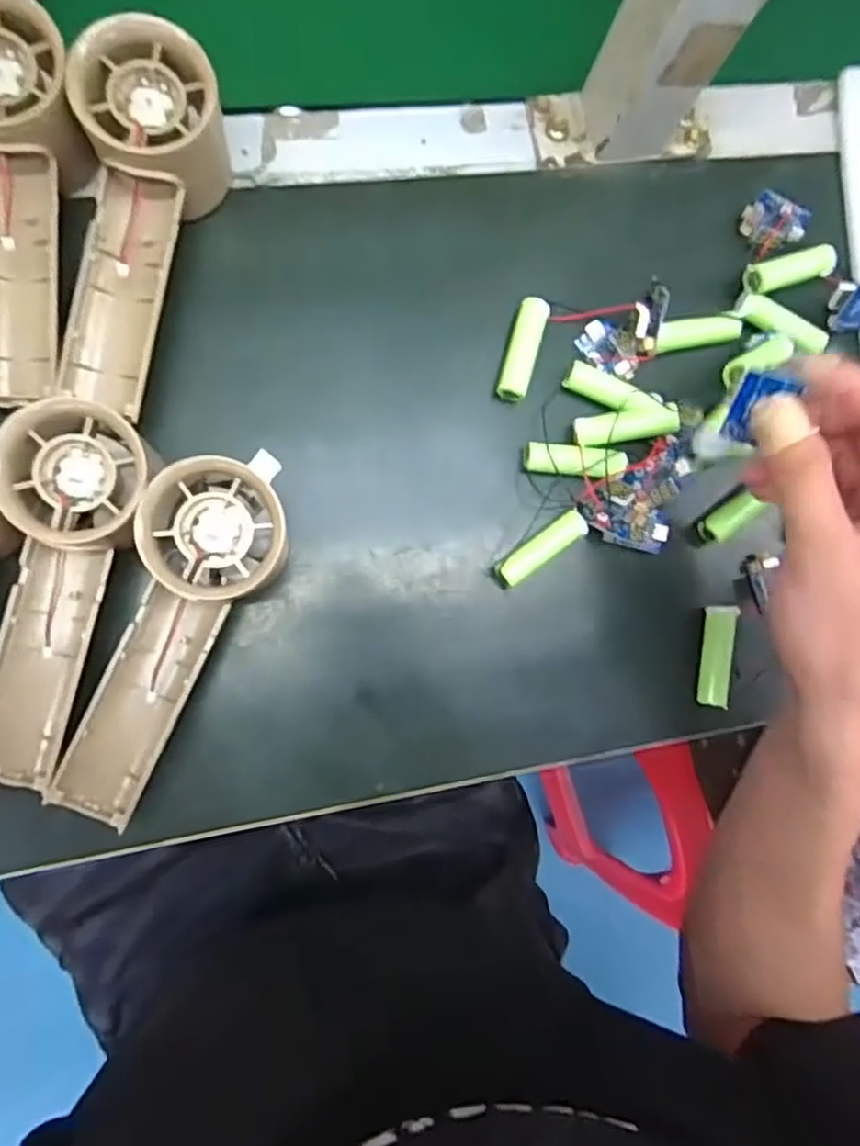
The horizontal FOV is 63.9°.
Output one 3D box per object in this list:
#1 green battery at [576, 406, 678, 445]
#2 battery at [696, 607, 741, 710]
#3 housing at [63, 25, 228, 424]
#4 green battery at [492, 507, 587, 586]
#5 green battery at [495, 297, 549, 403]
[{"bbox_3d":[0.096,-0.072,0.337,0.049,0.012,0.016,-5,87,13],"label":"green battery"},{"bbox_3d":[0.147,0.042,0.349,0.013,0.015,0.050,6,85,-8],"label":"battery"},{"bbox_3d":[-0.127,-0.149,0.306,0.052,0.051,0.149,12,97,-7],"label":"housing"},{"bbox_3d":[0.054,-0.012,0.342,0.051,0.015,0.014,-34,91,-9],"label":"green battery"},{"bbox_3d":[0.045,-0.111,0.347,0.014,0.016,0.053,18,84,-7],"label":"green battery"}]

